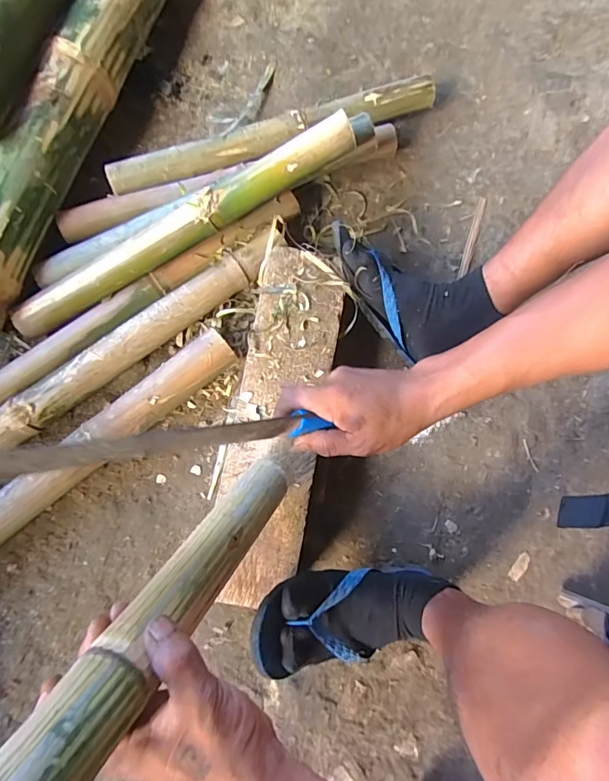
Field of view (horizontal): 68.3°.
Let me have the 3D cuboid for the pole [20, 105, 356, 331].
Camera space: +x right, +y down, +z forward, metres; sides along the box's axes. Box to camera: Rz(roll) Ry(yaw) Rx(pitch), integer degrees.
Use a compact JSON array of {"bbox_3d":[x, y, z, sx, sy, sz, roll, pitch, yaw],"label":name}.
[{"bbox_3d":[-0.162,-0.213,0.586,0.520,0.043,0.047,-28,79,6],"label":"pole"}]

